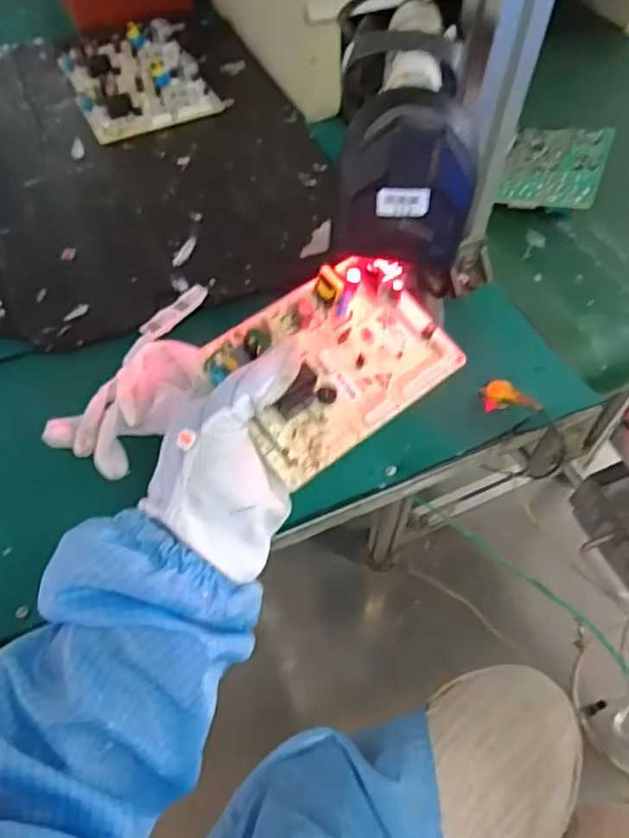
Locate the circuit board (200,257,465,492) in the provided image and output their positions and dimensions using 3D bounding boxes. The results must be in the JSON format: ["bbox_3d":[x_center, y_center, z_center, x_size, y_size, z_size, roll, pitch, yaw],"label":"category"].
[{"bbox_3d":[0.013,-0.037,0.365,0.135,0.022,0.098,-35,79,-18],"label":"circuit board"}]

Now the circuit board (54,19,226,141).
[{"bbox_3d":[-0.203,-0.393,0.708,0.142,0.020,0.194,-22,59,-13],"label":"circuit board"}]

